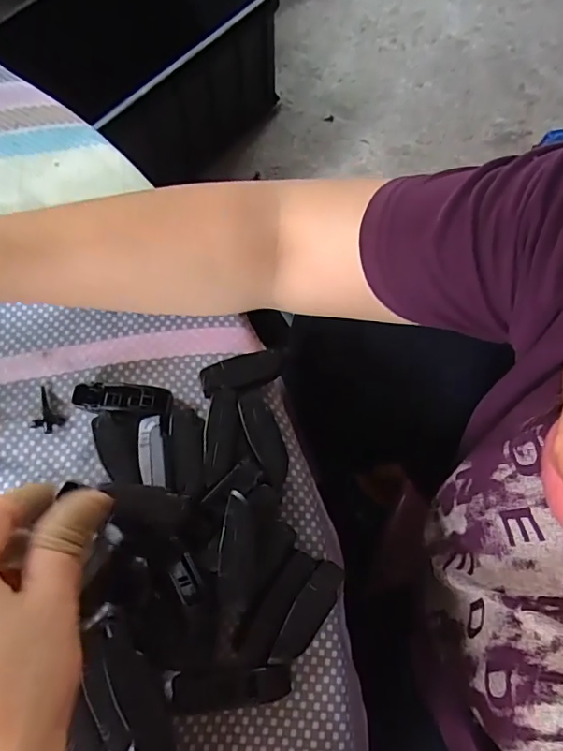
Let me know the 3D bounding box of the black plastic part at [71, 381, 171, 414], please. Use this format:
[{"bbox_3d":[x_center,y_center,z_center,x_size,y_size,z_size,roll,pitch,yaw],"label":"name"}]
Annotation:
[{"bbox_3d":[-0.092,0.013,0.306,0.056,0.017,0.020,8,67,3],"label":"black plastic part"}]

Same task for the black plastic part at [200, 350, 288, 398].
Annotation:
[{"bbox_3d":[-0.022,0.000,0.313,0.052,0.017,0.018,-17,68,-8],"label":"black plastic part"}]

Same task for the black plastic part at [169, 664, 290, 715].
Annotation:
[{"bbox_3d":[-0.023,0.148,0.249,0.055,0.011,0.017,-3,67,-2],"label":"black plastic part"}]

